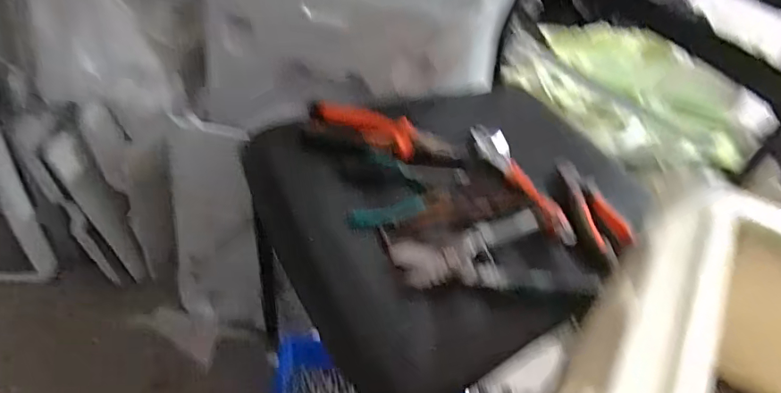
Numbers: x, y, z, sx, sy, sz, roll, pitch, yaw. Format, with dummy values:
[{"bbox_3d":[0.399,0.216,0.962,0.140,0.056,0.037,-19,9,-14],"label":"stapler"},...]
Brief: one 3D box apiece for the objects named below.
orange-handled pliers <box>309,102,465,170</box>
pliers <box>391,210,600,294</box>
[{"bbox_3d":[-0.010,-0.076,0.617,0.197,0.024,0.054,18,43,12],"label":"orange-handled pliers"},{"bbox_3d":[0.099,0.058,0.496,0.186,0.012,0.093,-5,43,-14],"label":"pliers"}]

